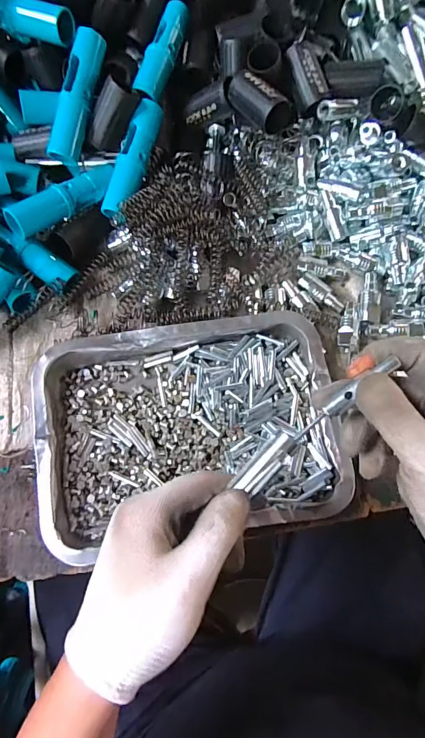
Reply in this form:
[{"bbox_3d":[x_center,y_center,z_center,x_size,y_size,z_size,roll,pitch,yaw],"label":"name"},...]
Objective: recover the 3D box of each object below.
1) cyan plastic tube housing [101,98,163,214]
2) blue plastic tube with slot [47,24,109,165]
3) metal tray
[{"bbox_3d":[-0.081,-0.212,0.407,0.030,0.027,0.119,22,89,8],"label":"cyan plastic tube housing"},{"bbox_3d":[-0.131,-0.265,0.395,0.026,0.025,0.121,18,97,6],"label":"blue plastic tube with slot"},{"bbox_3d":[-0.020,0.048,0.351,0.252,0.034,0.178,-10,71,-4],"label":"metal tray"}]

